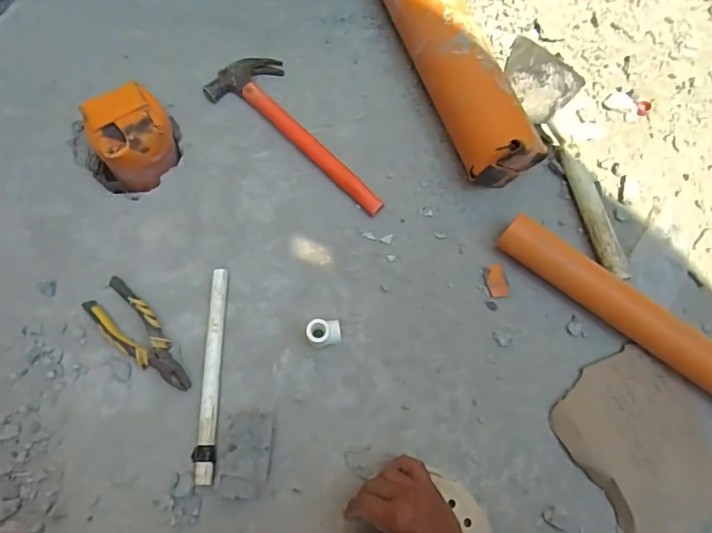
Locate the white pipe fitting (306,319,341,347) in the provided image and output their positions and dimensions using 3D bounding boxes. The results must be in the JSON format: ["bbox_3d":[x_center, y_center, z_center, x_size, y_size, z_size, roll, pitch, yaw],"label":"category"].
[{"bbox_3d":[-0.040,0.087,0.656,0.041,0.053,0.030,2,70,-4],"label":"white pipe fitting"}]

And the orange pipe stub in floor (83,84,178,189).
[{"bbox_3d":[-0.313,-0.181,0.739,0.109,0.092,0.101,-30,75,-11],"label":"orange pipe stub in floor"}]

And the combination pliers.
[{"bbox_3d":[-0.280,0.094,0.662,0.063,0.014,0.180,-39,77,-17],"label":"combination pliers"}]

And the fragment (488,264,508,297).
[{"bbox_3d":[0.198,0.020,0.713,0.026,0.007,0.046,-1,70,-5],"label":"fragment"}]

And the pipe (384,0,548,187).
[{"bbox_3d":[0.127,-0.329,0.756,0.089,0.123,0.442,-18,72,-11],"label":"pipe"}]

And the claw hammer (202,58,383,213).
[{"bbox_3d":[-0.071,-0.210,0.763,0.323,0.030,0.106,38,71,9],"label":"claw hammer"}]

